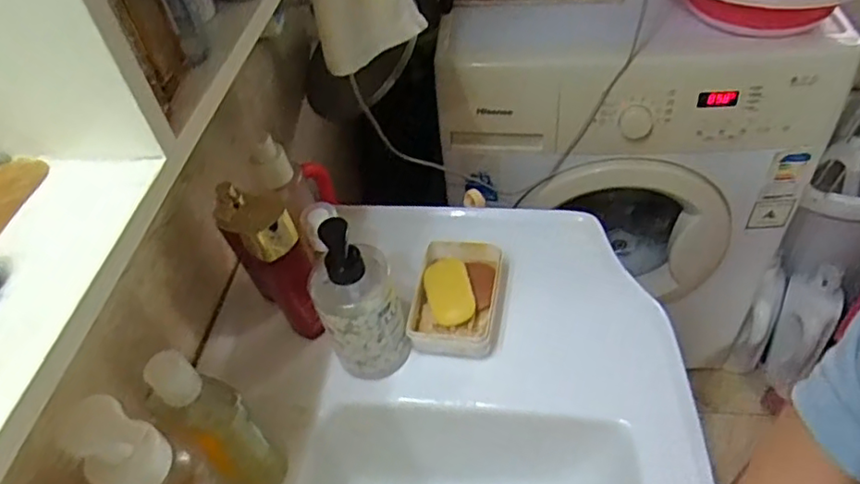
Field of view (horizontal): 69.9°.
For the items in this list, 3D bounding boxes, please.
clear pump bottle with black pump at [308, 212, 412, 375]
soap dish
[{"bbox_3d":[-0.061,0.050,0.533,0.071,0.170,0.070,-3,47,4],"label":"clear pump bottle with black pump"},{"bbox_3d":[0.028,0.059,0.602,0.081,0.049,0.114,6,48,12],"label":"soap dish"}]

